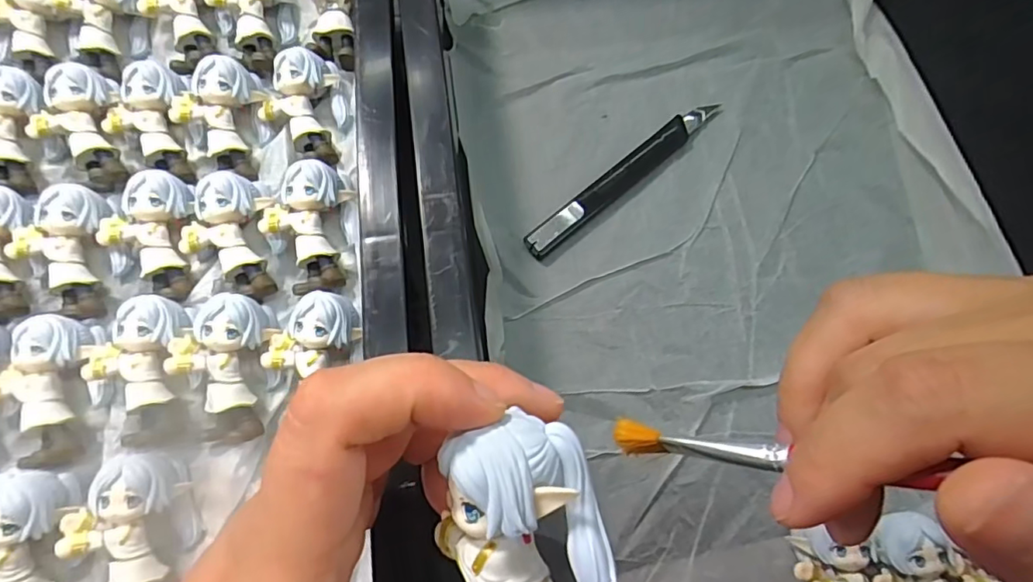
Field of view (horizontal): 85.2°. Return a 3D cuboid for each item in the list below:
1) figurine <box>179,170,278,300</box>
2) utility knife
[{"bbox_3d":[-0.135,-0.023,0.267,0.038,0.023,0.060,-19,89,-7],"label":"figurine"},{"bbox_3d":[0.061,-0.066,0.316,0.141,0.009,0.015,-40,77,-13],"label":"utility knife"}]

